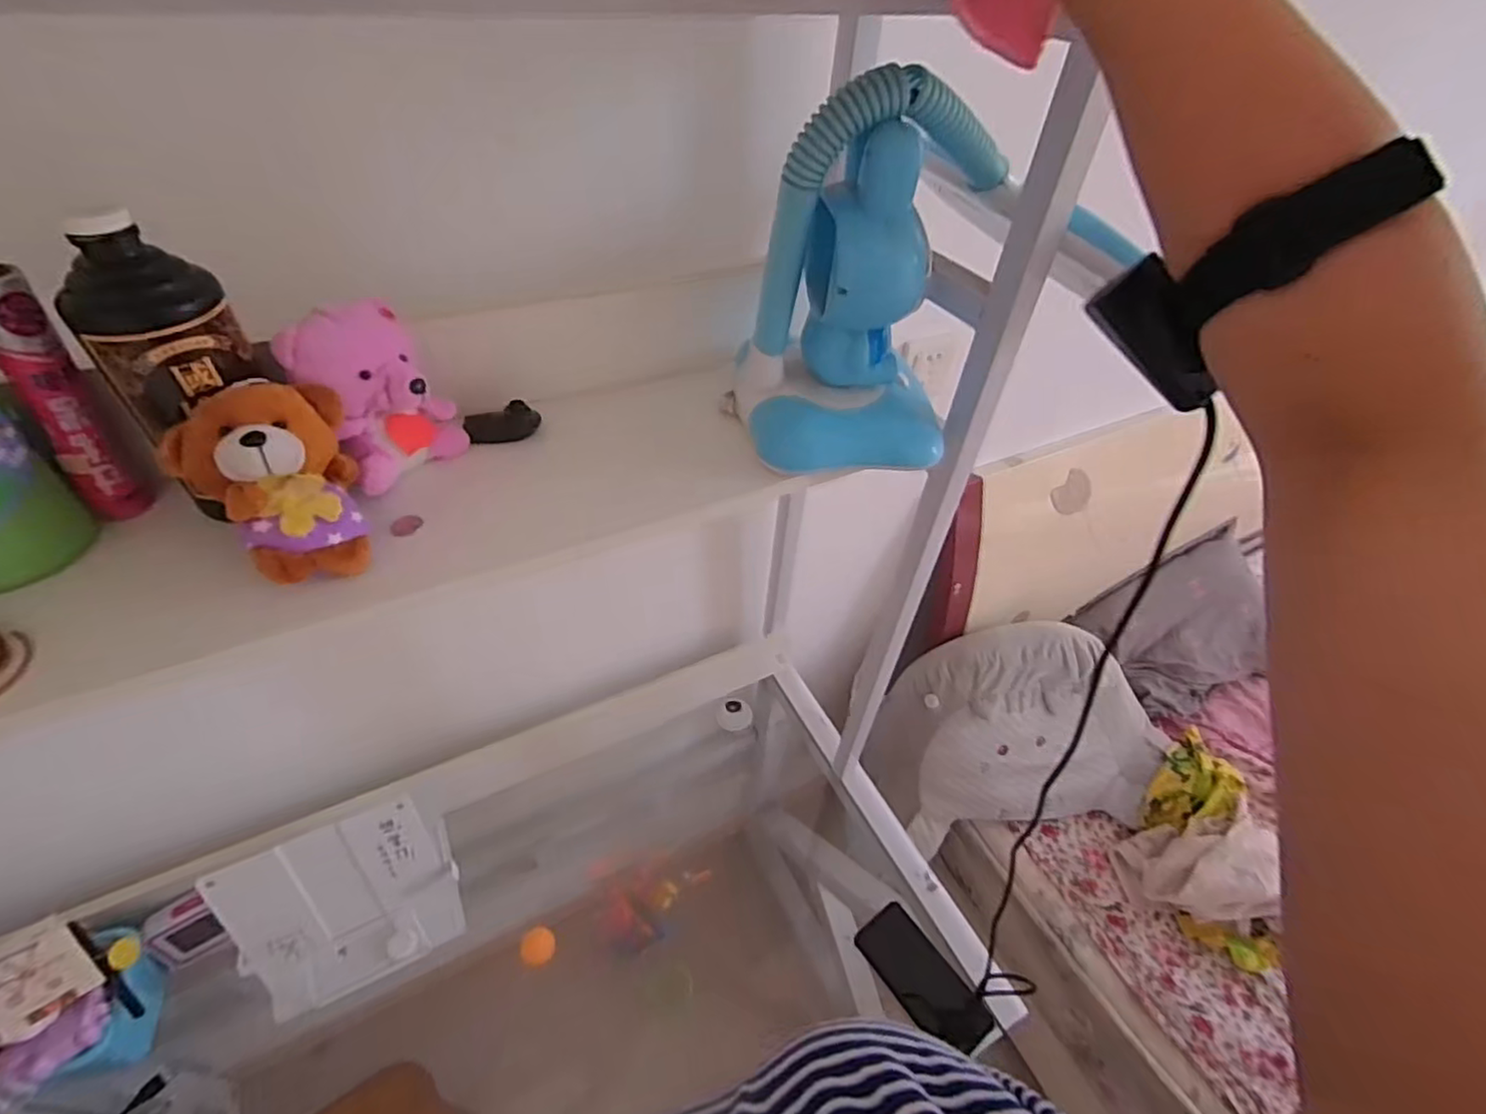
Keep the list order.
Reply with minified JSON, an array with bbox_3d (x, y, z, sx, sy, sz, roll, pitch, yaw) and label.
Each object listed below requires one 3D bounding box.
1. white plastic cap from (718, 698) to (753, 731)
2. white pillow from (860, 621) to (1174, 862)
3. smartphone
[{"bbox_3d":[-0.012,0.242,1.001,0.052,0.039,0.042,4,45,1],"label":"white plastic cap"},{"bbox_3d":[0.476,0.313,1.159,0.515,0.399,0.130,-5,8,1],"label":"white pillow"},{"bbox_3d":[0.209,0.488,0.751,0.076,0.016,0.158,-29,45,-20],"label":"smartphone"}]

